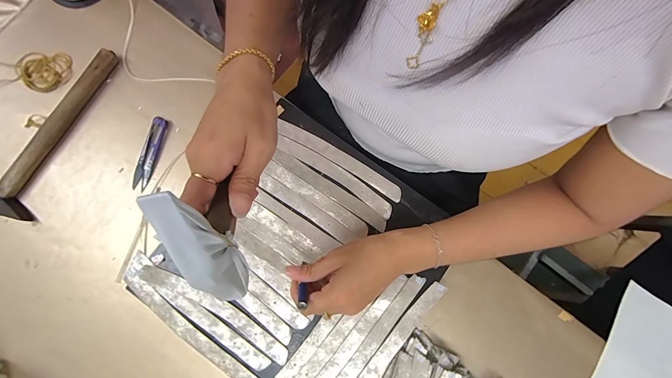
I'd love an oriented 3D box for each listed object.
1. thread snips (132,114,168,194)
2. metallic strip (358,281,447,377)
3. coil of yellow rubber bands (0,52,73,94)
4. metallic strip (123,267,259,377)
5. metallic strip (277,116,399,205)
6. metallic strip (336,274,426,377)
[{"bbox_3d":[-0.251,-0.048,0.419,0.025,0.011,0.100,16,80,2],"label":"thread snips"},{"bbox_3d":[0.061,0.190,0.364,0.021,0.004,0.199,41,81,1],"label":"metallic strip"},{"bbox_3d":[-0.433,-0.166,0.439,0.114,0.006,0.060,3,80,-1],"label":"coil of yellow rubber bands"},{"bbox_3d":[-0.172,0.165,0.361,0.199,0.004,0.022,38,81,5],"label":"metallic strip"},{"bbox_3d":[0.004,-0.040,0.404,0.182,0.004,0.021,31,80,4],"label":"metallic strip"},{"bbox_3d":[0.038,0.184,0.362,0.019,0.004,0.202,39,81,6],"label":"metallic strip"}]

